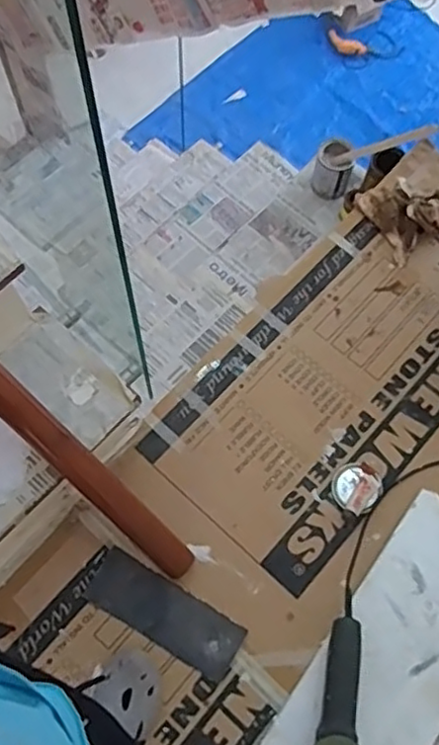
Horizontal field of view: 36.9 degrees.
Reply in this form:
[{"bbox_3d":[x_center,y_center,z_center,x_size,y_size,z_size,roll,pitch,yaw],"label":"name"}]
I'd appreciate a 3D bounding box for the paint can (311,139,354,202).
[{"bbox_3d":[0.325,-0.575,1.871,0.102,0.108,0.121,17,69,5],"label":"paint can"}]

